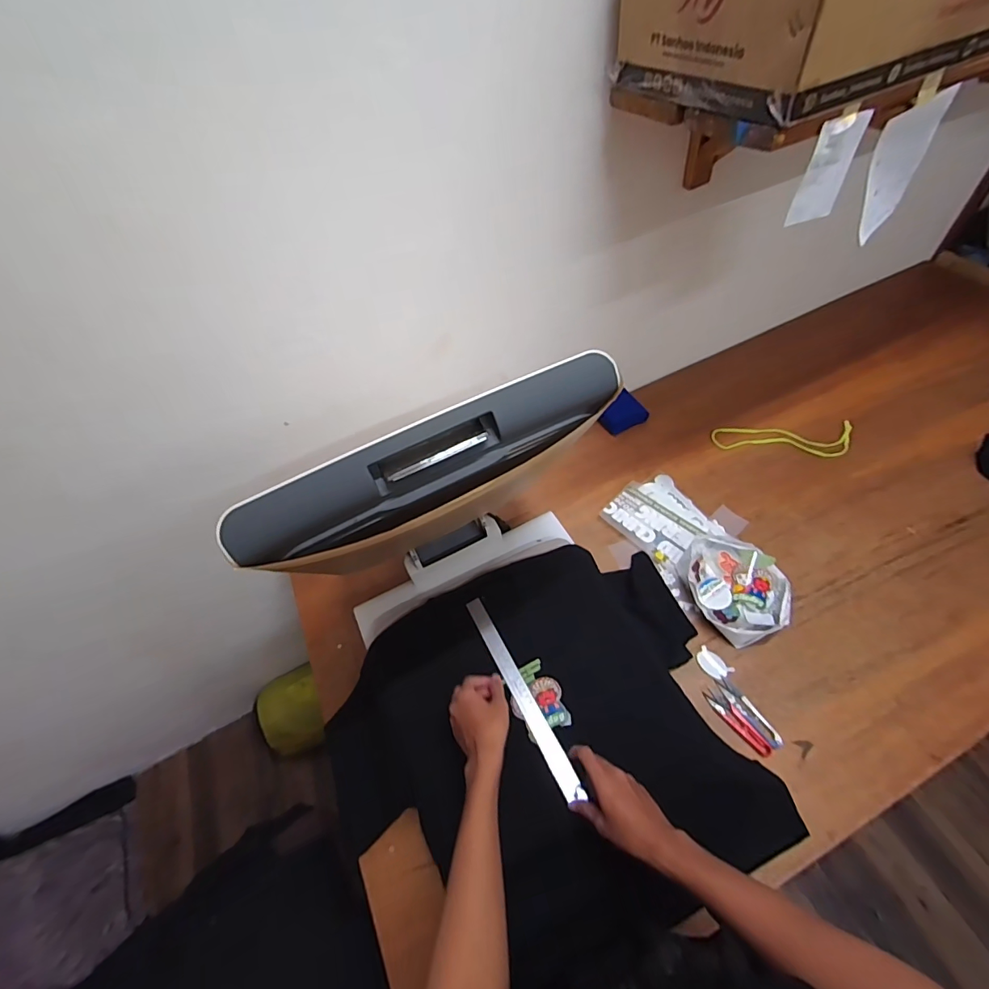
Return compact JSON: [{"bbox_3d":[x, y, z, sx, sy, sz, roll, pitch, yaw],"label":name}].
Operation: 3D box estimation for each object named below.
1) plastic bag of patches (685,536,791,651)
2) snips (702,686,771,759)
[{"bbox_3d":[0.443,0.167,0.852,0.148,0.051,0.193,-18,55,-6],"label":"plastic bag of patches"},{"bbox_3d":[0.394,0.372,0.751,0.032,0.006,0.111,-28,56,-12],"label":"snips"}]

